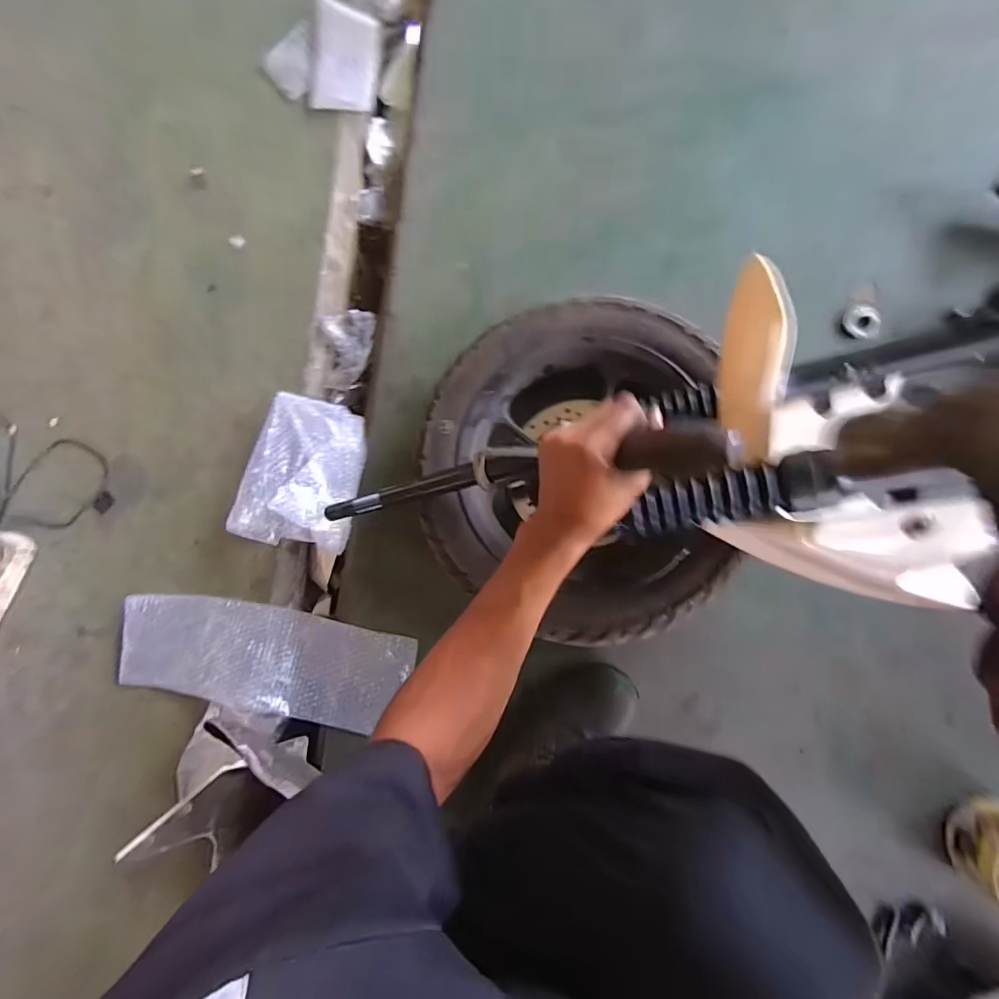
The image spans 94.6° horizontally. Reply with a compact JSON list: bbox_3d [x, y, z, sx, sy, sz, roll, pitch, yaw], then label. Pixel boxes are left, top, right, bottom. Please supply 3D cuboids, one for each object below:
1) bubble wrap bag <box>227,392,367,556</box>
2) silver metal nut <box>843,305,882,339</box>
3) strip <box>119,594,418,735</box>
[{"bbox_3d":[-0.298,-0.040,0.702,0.156,0.066,0.226,14,89,9],"label":"bubble wrap bag"},{"bbox_3d":[0.501,-0.245,0.634,0.039,0.019,0.048,-40,82,4],"label":"silver metal nut"},{"bbox_3d":[-0.364,0.245,0.698,0.449,0.025,0.150,7,88,8],"label":"strip"}]

